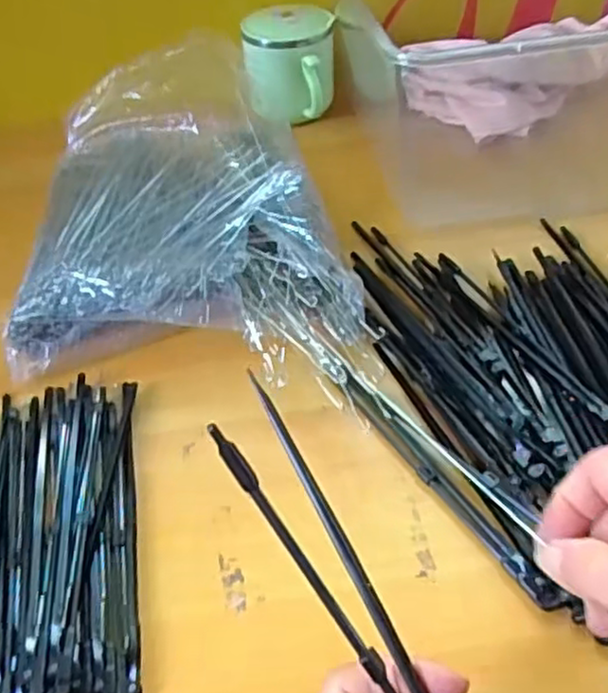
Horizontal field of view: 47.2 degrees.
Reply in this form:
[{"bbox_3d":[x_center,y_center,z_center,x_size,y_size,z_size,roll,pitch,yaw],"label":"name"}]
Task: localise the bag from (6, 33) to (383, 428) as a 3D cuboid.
[{"bbox_3d":[-0.073,-0.093,0.472,0.218,0.076,0.300,-2,48,2],"label":"bag"}]

